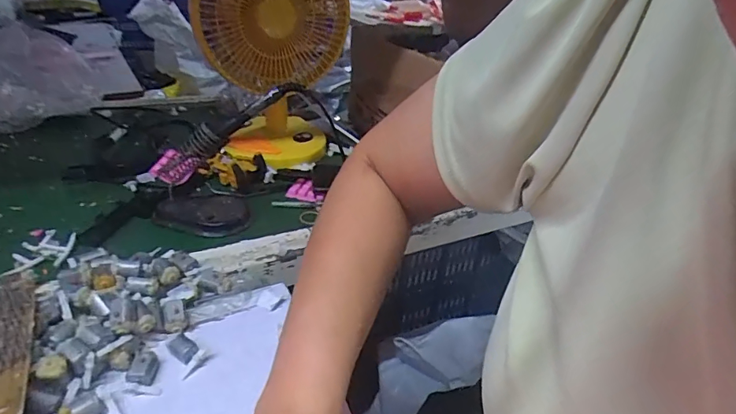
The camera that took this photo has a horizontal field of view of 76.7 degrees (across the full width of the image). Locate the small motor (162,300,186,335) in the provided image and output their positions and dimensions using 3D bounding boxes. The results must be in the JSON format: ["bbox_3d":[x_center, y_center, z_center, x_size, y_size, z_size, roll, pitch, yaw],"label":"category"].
[{"bbox_3d":[-0.179,0.103,0.434,0.019,0.021,0.030,-13,66,-13],"label":"small motor"}]

